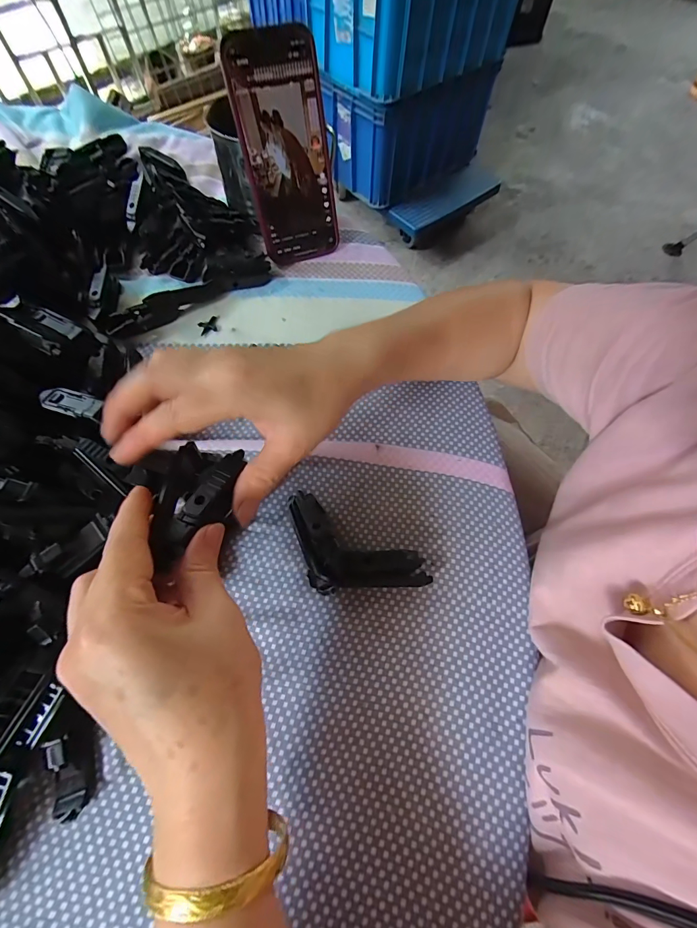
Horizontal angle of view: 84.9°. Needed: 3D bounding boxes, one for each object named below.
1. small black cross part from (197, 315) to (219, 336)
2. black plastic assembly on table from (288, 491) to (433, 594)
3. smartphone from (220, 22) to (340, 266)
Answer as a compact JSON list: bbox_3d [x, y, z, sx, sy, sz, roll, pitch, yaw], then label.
[{"bbox_3d":[-0.130,-0.130,0.355,0.020,0.004,0.016,-22,69,-12],"label":"small black cross part"},{"bbox_3d":[-0.004,0.061,0.253,0.110,0.038,0.054,31,68,11],"label":"black plastic assembly on table"},{"bbox_3d":[-0.055,-0.274,0.344,0.075,0.158,0.018,-19,41,-11],"label":"smartphone"}]

